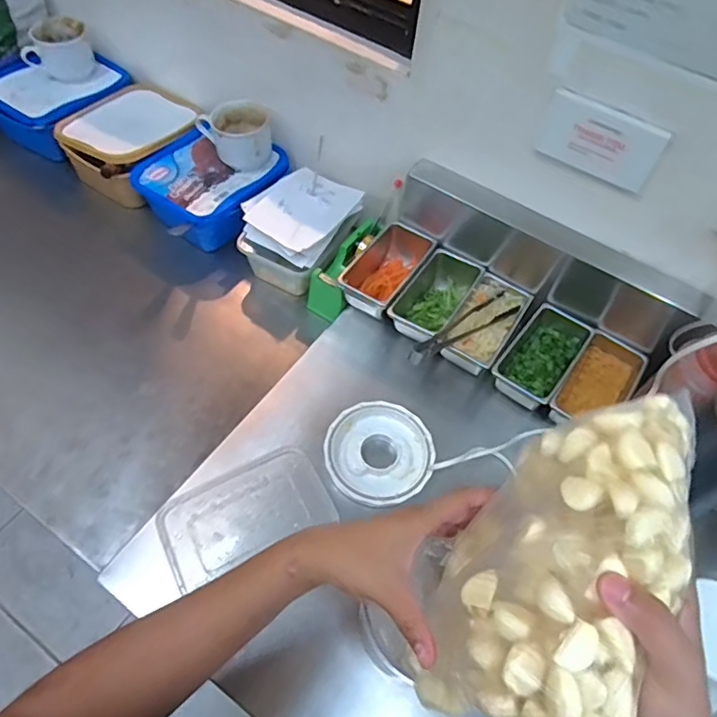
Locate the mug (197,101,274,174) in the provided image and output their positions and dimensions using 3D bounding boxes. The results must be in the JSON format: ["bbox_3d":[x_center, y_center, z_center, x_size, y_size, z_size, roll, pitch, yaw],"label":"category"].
[{"bbox_3d":[-0.184,-0.330,0.829,0.110,0.069,0.078,-5,57,-8],"label":"mug"}]

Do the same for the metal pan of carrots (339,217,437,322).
[{"bbox_3d":[0.037,-0.117,0.761,0.085,0.066,0.149,30,59,14],"label":"metal pan of carrots"}]

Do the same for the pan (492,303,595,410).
[{"bbox_3d":[0.229,0.002,0.699,0.074,0.053,0.140,35,61,17],"label":"pan"}]

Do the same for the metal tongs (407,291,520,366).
[{"bbox_3d":[0.128,-0.042,0.673,0.183,0.029,0.036,-32,64,-22],"label":"metal tongs"}]

